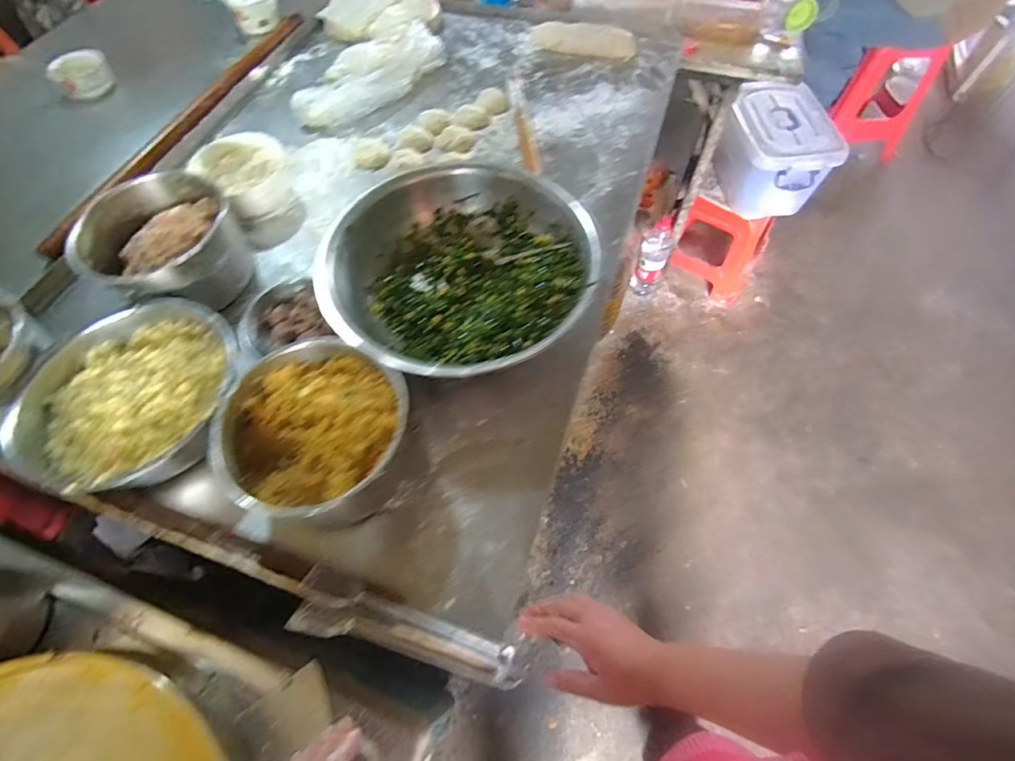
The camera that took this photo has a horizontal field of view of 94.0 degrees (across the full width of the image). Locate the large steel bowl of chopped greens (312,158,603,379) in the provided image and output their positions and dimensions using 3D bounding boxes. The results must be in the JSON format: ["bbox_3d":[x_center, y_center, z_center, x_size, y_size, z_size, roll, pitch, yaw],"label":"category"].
[{"bbox_3d":[-0.069,-0.153,0.702,0.369,0.111,0.351,0,61,0],"label":"large steel bowl of chopped greens"}]

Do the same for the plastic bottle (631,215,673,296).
[{"bbox_3d":[0.481,-0.404,1.570,0.095,0.296,0.099,20,63,11],"label":"plastic bottle"}]

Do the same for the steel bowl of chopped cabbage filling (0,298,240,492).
[{"bbox_3d":[-0.482,0.020,0.633,0.259,0.088,0.260,0,61,0],"label":"steel bowl of chopped cabbage filling"}]

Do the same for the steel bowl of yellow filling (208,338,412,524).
[{"bbox_3d":[-0.224,0.068,0.589,0.209,0.114,0.198,0,61,0],"label":"steel bowl of yellow filling"}]

